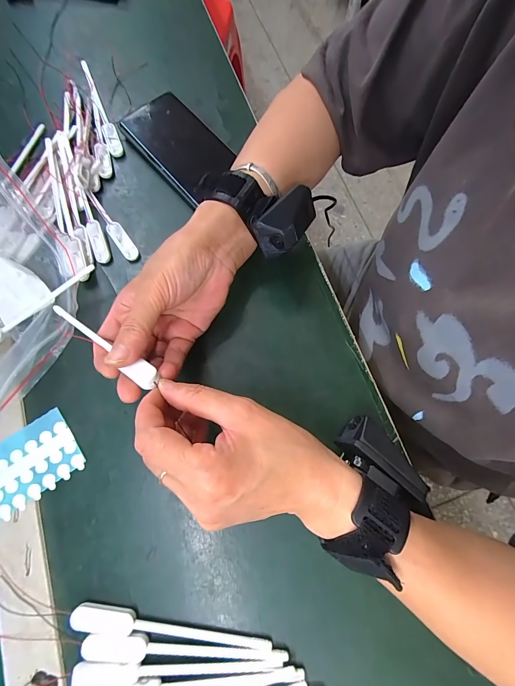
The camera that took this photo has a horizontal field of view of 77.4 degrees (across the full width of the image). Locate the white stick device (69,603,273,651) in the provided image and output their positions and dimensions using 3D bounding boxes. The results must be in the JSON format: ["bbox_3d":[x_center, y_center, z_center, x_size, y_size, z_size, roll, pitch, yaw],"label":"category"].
[{"bbox_3d":[-0.062,0.209,0.235,0.144,0.010,0.015,7,75,1],"label":"white stick device"}]

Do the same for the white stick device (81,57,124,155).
[{"bbox_3d":[-0.180,-0.273,0.370,0.016,0.006,0.141,-21,76,-6],"label":"white stick device"}]

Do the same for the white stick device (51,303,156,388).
[{"bbox_3d":[-0.125,-0.003,0.251,0.141,0.005,0.015,27,75,31],"label":"white stick device"}]

